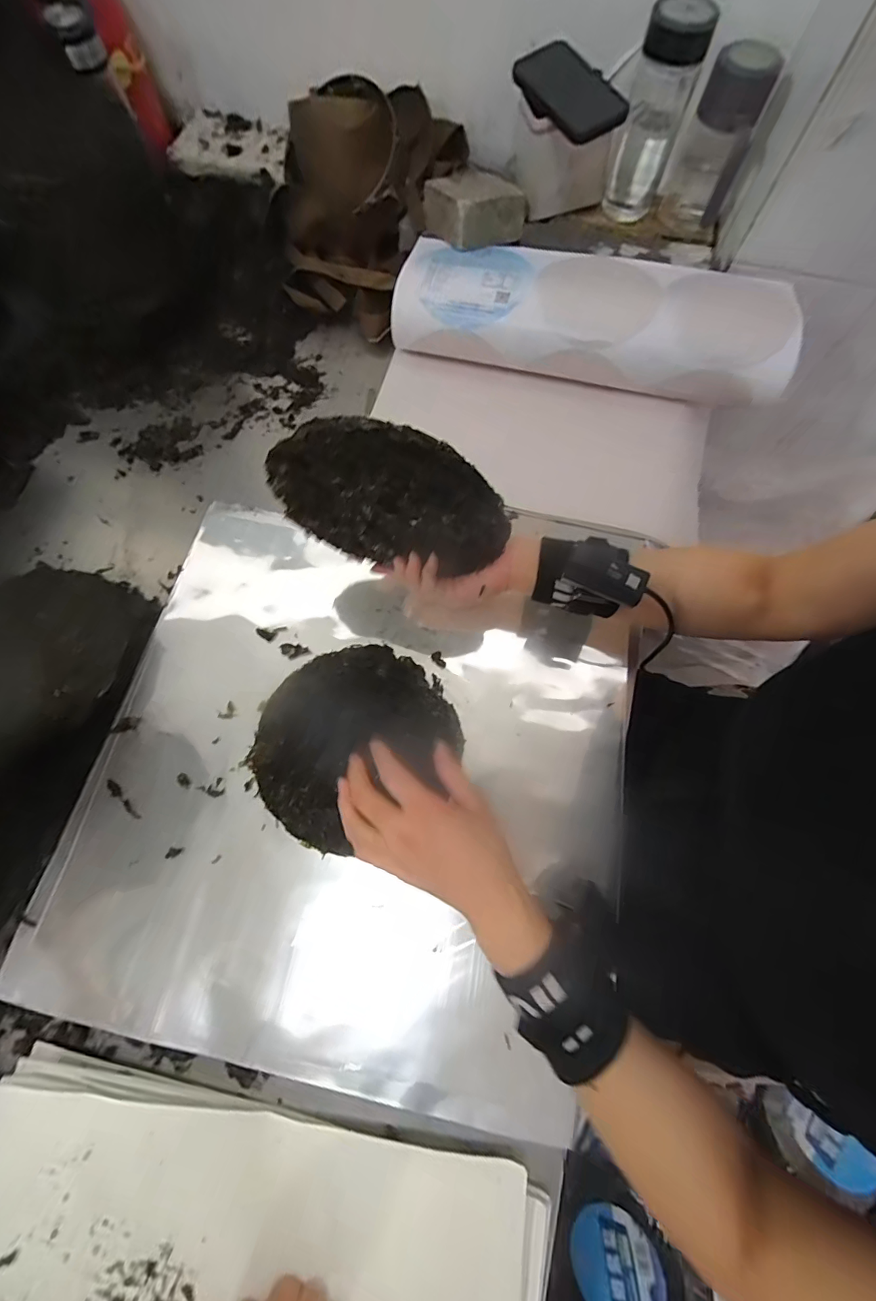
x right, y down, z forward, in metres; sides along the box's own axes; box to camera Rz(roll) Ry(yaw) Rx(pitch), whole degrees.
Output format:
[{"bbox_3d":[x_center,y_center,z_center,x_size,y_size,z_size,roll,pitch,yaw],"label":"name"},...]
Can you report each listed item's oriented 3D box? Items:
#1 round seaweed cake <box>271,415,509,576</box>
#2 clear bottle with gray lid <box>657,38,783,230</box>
[{"bbox_3d":[-0.041,-0.119,0.374,0.192,0.174,0.009,13,74,5],"label":"round seaweed cake"},{"bbox_3d":[0.380,-0.700,0.620,0.092,0.164,0.084,19,72,5],"label":"clear bottle with gray lid"}]

